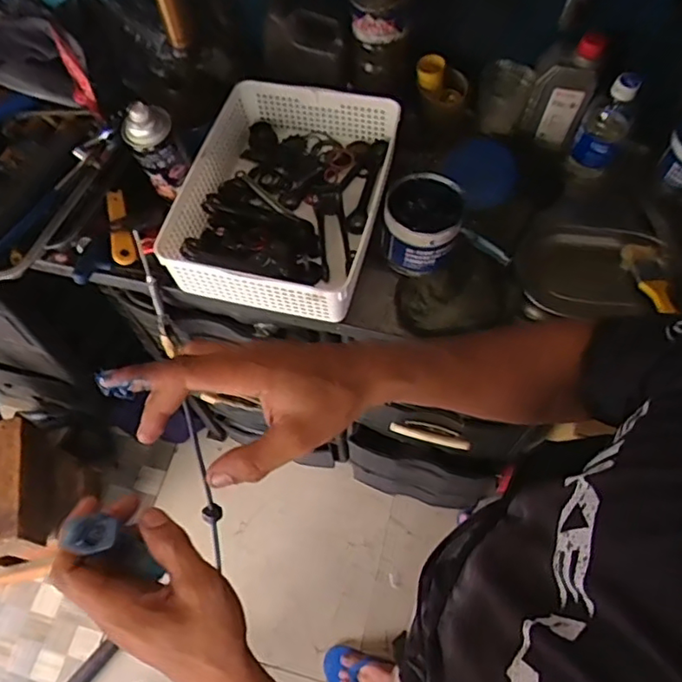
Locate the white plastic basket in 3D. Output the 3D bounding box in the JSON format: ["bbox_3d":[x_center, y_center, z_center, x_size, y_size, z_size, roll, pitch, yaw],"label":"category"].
[{"bbox_3d":[-0.074,-0.195,0.789,0.249,0.083,0.320,12,65,7],"label":"white plastic basket"}]

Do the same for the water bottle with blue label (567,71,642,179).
[{"bbox_3d":[0.364,-0.297,0.805,0.063,0.161,0.059,27,68,14],"label":"water bottle with blue label"}]

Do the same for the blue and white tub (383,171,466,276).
[{"bbox_3d":[0.107,-0.154,0.776,0.099,0.079,0.106,16,66,9],"label":"blue and white tub"}]

